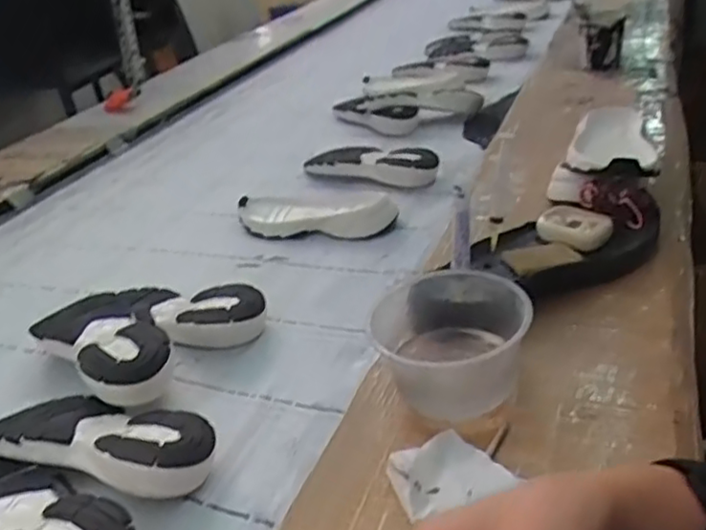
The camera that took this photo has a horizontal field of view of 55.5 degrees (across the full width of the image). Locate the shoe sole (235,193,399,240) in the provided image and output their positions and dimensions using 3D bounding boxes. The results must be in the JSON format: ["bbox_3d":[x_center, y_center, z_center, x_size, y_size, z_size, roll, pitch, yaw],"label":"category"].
[{"bbox_3d":[-0.060,-0.073,0.990,0.254,0.037,0.102,1,30,17],"label":"shoe sole"}]

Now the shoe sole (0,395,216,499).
[{"bbox_3d":[-0.225,0.157,0.611,0.230,0.051,0.097,4,31,22],"label":"shoe sole"}]

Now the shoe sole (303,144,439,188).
[{"bbox_3d":[0.026,-0.168,1.104,0.244,0.039,0.076,13,35,34],"label":"shoe sole"}]

